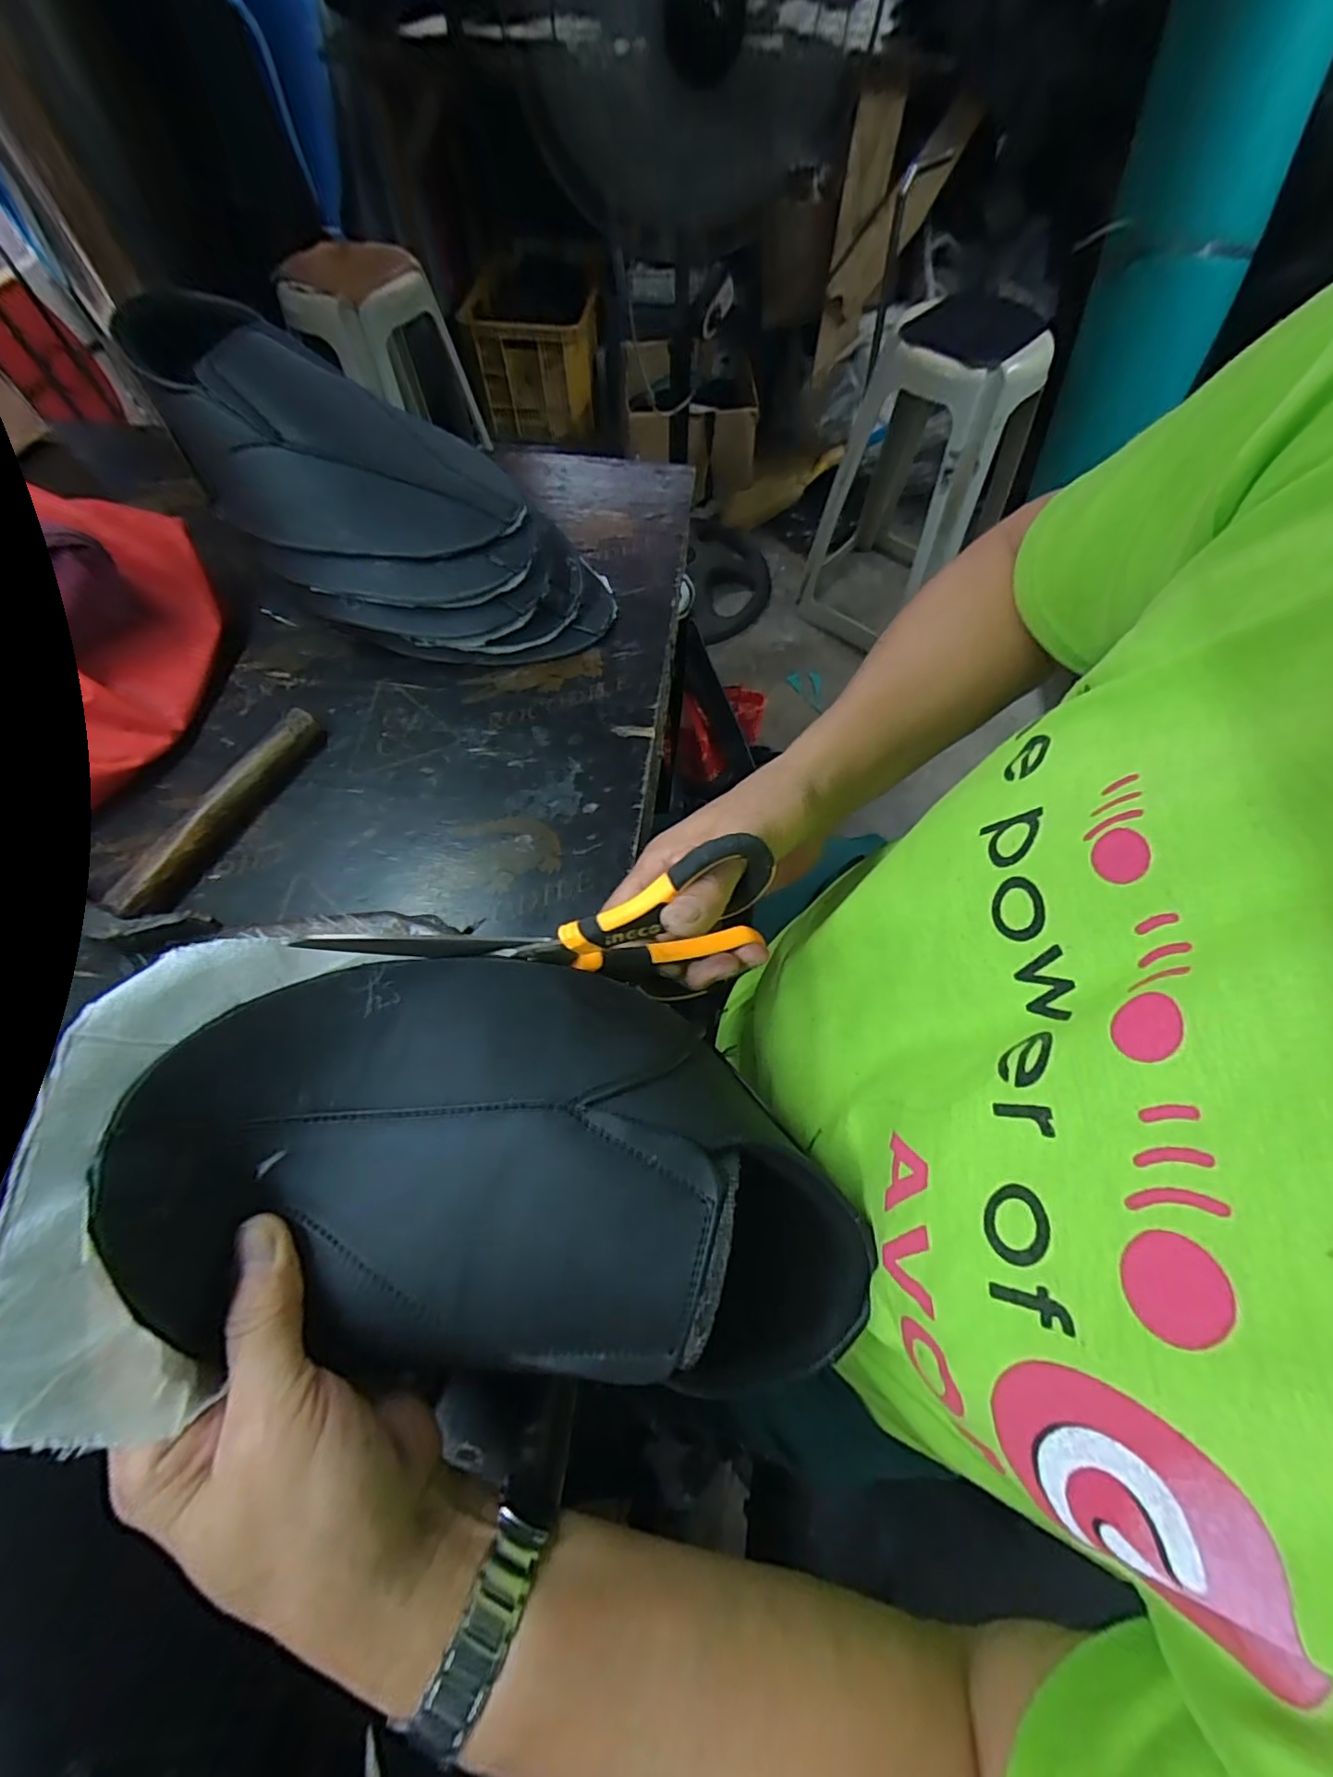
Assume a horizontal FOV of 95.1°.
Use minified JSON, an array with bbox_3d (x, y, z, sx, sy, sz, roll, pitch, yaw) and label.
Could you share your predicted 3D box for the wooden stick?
[{"bbox_3d":[-0.284,-0.050,0.395,0.019,0.023,0.165,22,66,10],"label":"wooden stick"}]

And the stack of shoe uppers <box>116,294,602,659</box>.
[{"bbox_3d":[-0.220,-0.286,0.452,0.367,0.092,0.162,33,66,-8],"label":"stack of shoe uppers"}]

